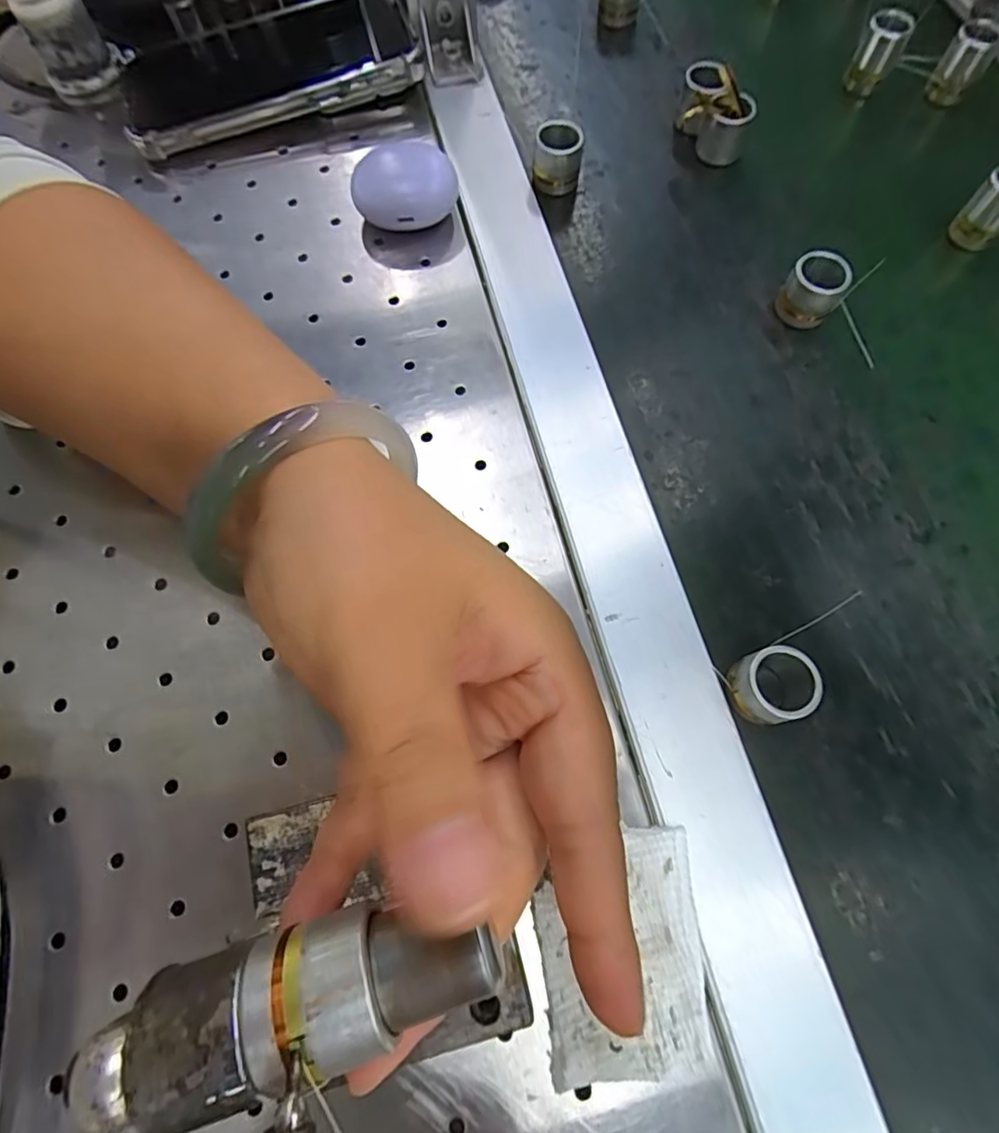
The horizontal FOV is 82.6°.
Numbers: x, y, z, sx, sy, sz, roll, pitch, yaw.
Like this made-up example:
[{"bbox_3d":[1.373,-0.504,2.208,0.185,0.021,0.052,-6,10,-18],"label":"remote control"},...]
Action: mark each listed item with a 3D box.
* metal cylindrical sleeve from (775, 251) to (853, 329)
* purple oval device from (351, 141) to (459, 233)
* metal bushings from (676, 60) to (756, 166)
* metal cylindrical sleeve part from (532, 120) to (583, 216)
[{"bbox_3d":[0.149,-0.130,0.270,0.026,0.027,0.019,36,73,12],"label":"metal cylindrical sleeve"},{"bbox_3d":[-0.047,-0.191,0.293,0.050,0.026,0.036,-27,72,-10],"label":"purple oval device"},{"bbox_3d":[0.115,-0.244,0.308,0.036,0.036,0.033,6,69,2],"label":"metal bushings"},{"bbox_3d":[0.031,-0.213,0.299,0.024,0.025,0.027,7,69,2],"label":"metal cylindrical sleeve part"}]

